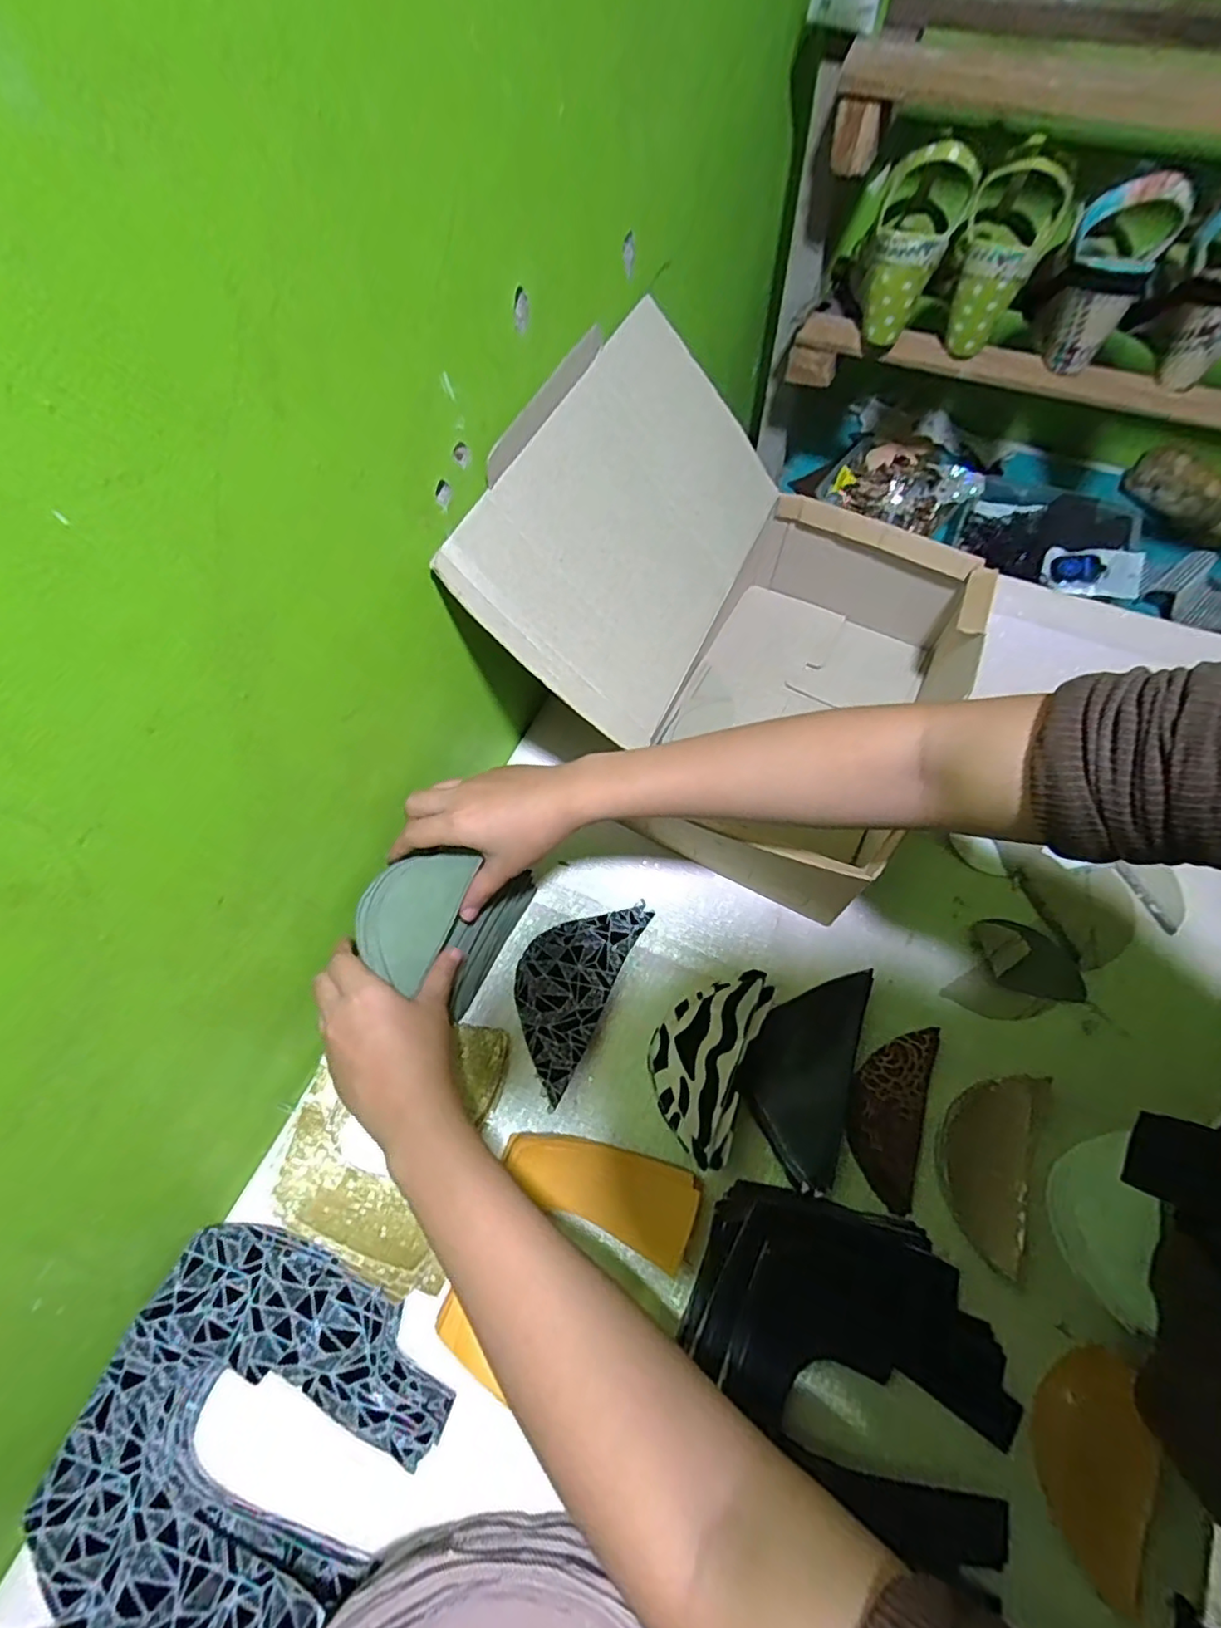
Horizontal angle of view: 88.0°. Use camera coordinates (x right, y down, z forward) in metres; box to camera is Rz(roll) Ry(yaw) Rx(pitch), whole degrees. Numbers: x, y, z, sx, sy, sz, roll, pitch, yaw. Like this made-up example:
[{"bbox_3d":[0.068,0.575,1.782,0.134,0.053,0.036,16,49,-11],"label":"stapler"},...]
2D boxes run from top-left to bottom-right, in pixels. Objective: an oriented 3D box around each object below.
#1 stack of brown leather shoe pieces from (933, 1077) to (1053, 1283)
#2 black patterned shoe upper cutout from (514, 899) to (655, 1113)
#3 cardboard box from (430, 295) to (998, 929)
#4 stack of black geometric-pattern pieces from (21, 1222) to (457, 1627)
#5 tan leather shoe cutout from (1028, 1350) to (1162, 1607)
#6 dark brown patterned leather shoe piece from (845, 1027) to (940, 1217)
[{"bbox_3d":[0.256,0.231,0.428,0.058,0.012,0.120,24,66,13],"label":"stack of brown leather shoe pieces"},{"bbox_3d":[-0.034,0.130,0.492,0.075,0.027,0.152,23,66,13],"label":"black patterned shoe upper cutout"},{"bbox_3d":[0.107,-0.155,0.500,0.327,0.243,0.327,26,67,14],"label":"cardboard box"},{"bbox_3d":[-0.210,0.363,0.366,0.186,0.041,0.183,22,66,12],"label":"stack of black geometric-pattern pieces"},{"bbox_3d":[0.275,0.366,0.362,0.054,0.018,0.105,11,60,42],"label":"tan leather shoe cutout"},{"bbox_3d":[0.195,0.207,0.446,0.050,0.016,0.116,19,65,11],"label":"dark brown patterned leather shoe piece"}]

